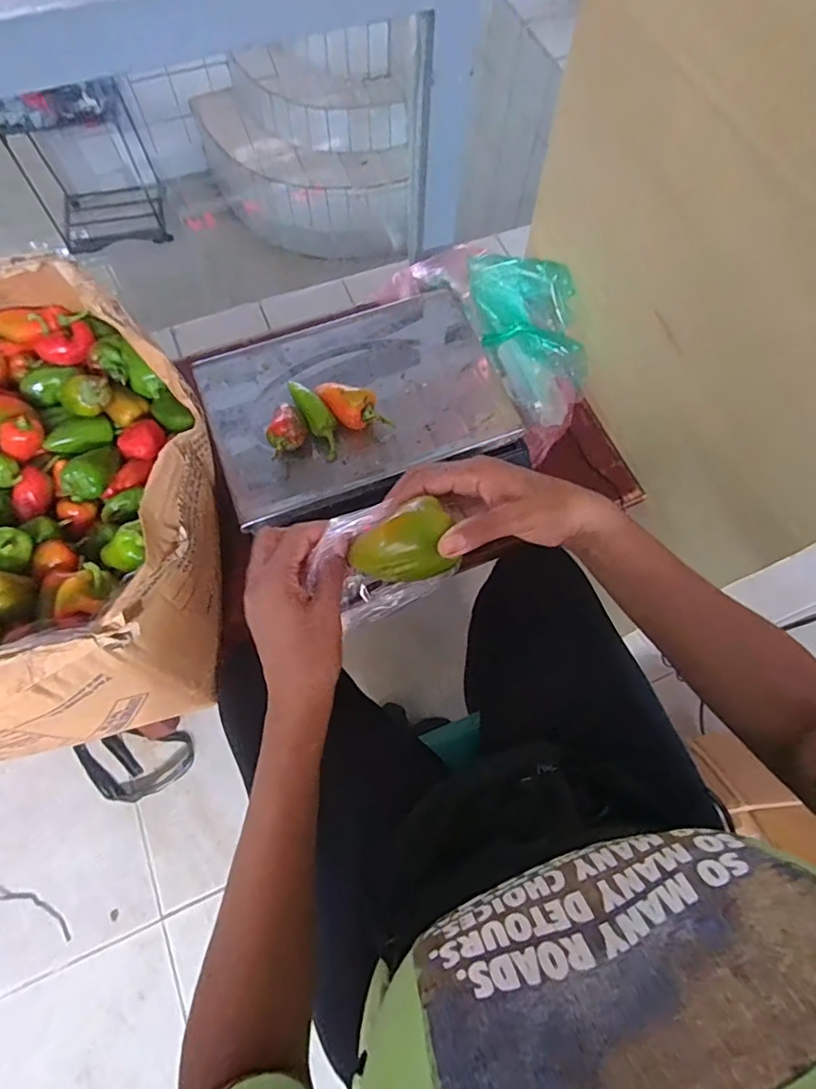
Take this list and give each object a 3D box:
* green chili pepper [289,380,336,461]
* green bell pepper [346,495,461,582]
[{"bbox_3d":[-0.104,-0.146,0.598,0.025,0.032,0.100,-31,74,-12],"label":"green chili pepper"},{"bbox_3d":[-0.005,0.002,0.378,0.069,0.039,0.043,-19,72,-9],"label":"green bell pepper"}]

